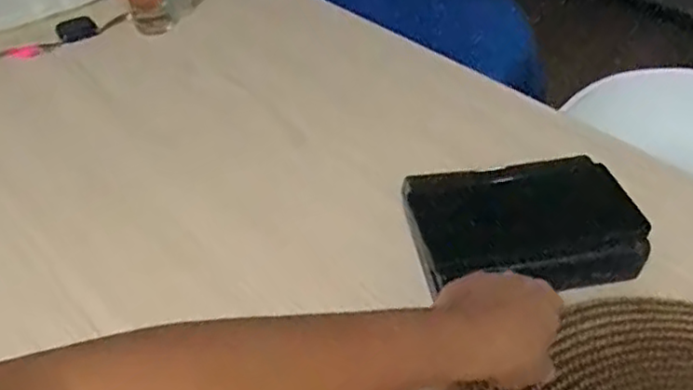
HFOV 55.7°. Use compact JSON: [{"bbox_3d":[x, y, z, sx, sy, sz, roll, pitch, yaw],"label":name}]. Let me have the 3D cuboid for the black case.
[{"bbox_3d":[0.130,0.020,0.497,0.159,0.034,0.105,-7,45,-6],"label":"black case"}]

